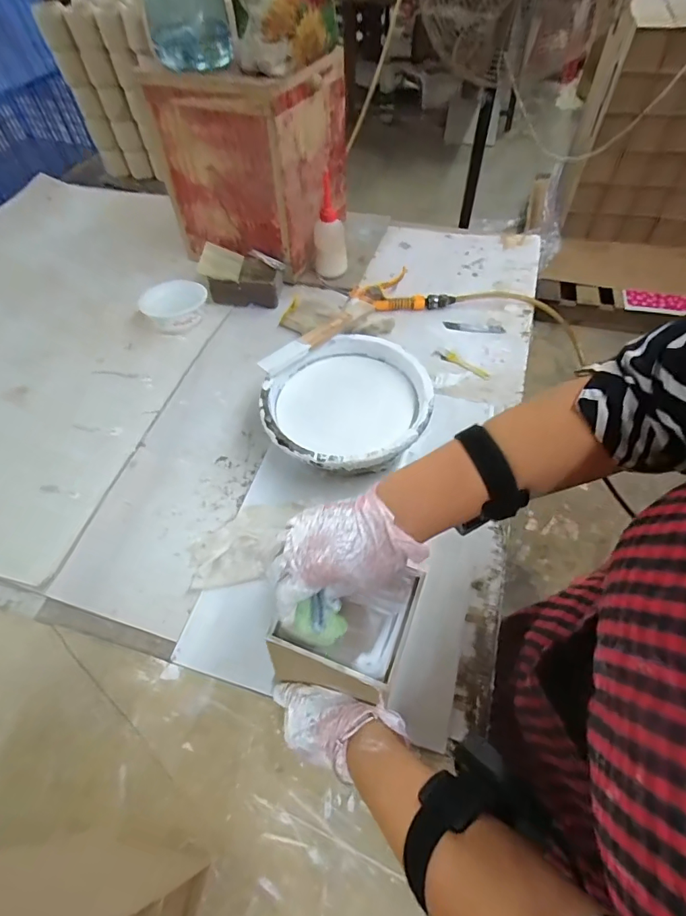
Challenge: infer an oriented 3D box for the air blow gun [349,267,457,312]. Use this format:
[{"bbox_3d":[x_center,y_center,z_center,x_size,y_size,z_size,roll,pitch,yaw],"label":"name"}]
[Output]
[{"bbox_3d":[0.108,-0.307,0.836,0.187,0.029,0.097,-2,56,3],"label":"air blow gun"}]

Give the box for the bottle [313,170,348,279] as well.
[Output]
[{"bbox_3d":[-0.026,-0.417,0.831,0.061,0.143,0.049,-23,58,-11],"label":"bottle"}]

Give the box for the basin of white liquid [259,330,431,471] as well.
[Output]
[{"bbox_3d":[0.011,-0.060,0.621,0.223,0.081,0.207,-2,56,3],"label":"basin of white liquid"}]

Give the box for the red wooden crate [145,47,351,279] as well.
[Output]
[{"bbox_3d":[-0.158,-0.549,0.837,0.269,0.304,0.249,15,58,13],"label":"red wooden crate"}]

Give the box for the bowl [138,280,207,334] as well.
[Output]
[{"bbox_3d":[-0.294,-0.268,0.798,0.110,0.056,0.107,-2,56,3],"label":"bowl"}]

